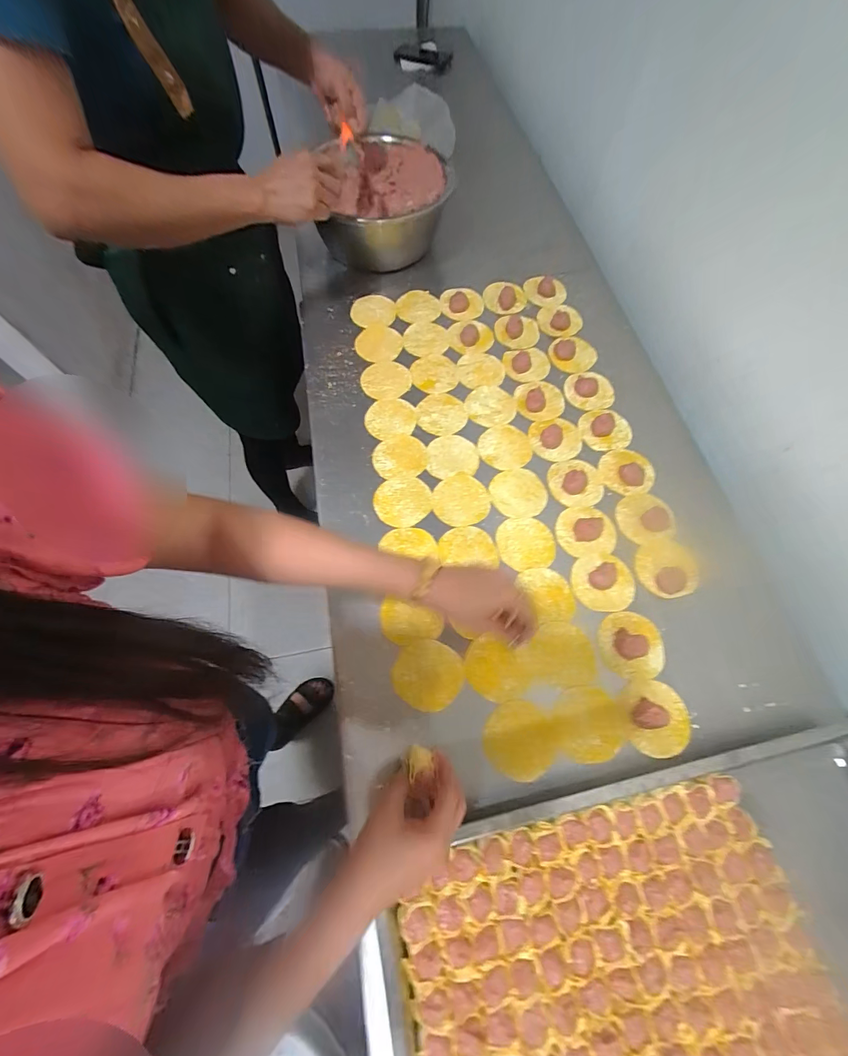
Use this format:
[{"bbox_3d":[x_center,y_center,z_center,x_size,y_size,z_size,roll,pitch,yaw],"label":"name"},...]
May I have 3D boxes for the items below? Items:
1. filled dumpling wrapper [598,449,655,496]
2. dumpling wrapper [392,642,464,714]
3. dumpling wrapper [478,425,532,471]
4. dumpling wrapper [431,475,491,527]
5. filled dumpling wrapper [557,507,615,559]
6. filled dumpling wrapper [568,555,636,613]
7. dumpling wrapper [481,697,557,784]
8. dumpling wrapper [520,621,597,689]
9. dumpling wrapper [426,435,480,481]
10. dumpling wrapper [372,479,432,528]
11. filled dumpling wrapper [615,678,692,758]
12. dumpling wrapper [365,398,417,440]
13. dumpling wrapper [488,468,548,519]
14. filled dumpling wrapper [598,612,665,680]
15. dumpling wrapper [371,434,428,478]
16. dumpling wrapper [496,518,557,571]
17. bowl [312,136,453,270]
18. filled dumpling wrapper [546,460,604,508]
[{"bbox_3d":[0.313,-0.088,0.616,0.078,0.009,0.079,0,67,0],"label":"filled dumpling wrapper"},{"bbox_3d":[0.005,0.181,0.495,0.084,0.004,0.079,0,67,0],"label":"dumpling wrapper"},{"bbox_3d":[0.128,-0.128,0.637,0.083,0.004,0.082,1,66,-2],"label":"dumpling wrapper"},{"bbox_3d":[0.055,-0.042,0.595,0.085,0.004,0.081,0,67,0],"label":"dumpling wrapper"},{"bbox_3d":[0.234,0.001,0.569,0.085,0.022,0.075,-9,68,-4],"label":"filled dumpling wrapper"},{"bbox_3d":[0.245,0.072,0.540,0.083,0.016,0.076,0,67,0],"label":"filled dumpling wrapper"},{"bbox_3d":[0.113,0.250,0.472,0.083,0.004,0.080,-3,65,-3],"label":"dumpling wrapper"},{"bbox_3d":[0.170,0.161,0.509,0.086,0.004,0.076,-4,67,-2],"label":"dumpling wrapper"},{"bbox_3d":[0.044,-0.113,0.626,0.080,0.004,0.074,-9,68,-4],"label":"dumpling wrapper"},{"bbox_3d":[-0.031,-0.039,0.591,0.084,0.004,0.079,0,67,0],"label":"dumpling wrapper"},{"bbox_3d":[0.279,0.224,0.472,0.080,0.030,0.081,-4,67,-2],"label":"filled dumpling wrapper"},{"bbox_3d":[-0.054,-0.178,0.653,0.082,0.004,0.076,-7,70,-7],"label":"dumpling wrapper"},{"bbox_3d":[0.142,-0.053,0.601,0.084,0.004,0.081,0,67,0],"label":"dumpling wrapper"},{"bbox_3d":[0.267,0.149,0.513,0.084,0.007,0.079,-8,68,-3],"label":"filled dumpling wrapper"},{"bbox_3d":[-0.037,-0.110,0.624,0.082,0.005,0.077,0,68,-1],"label":"dumpling wrapper"},{"bbox_3d":[0.145,0.022,0.570,0.081,0.005,0.077,1,68,-2],"label":"dumpling wrapper"},{"bbox_3d":[-0.082,-0.616,0.781,0.235,0.146,0.252,0,67,0],"label":"bowl"},{"bbox_3d":[0.231,-0.072,0.601,0.082,0.018,0.080,-4,67,-2],"label":"filled dumpling wrapper"}]

